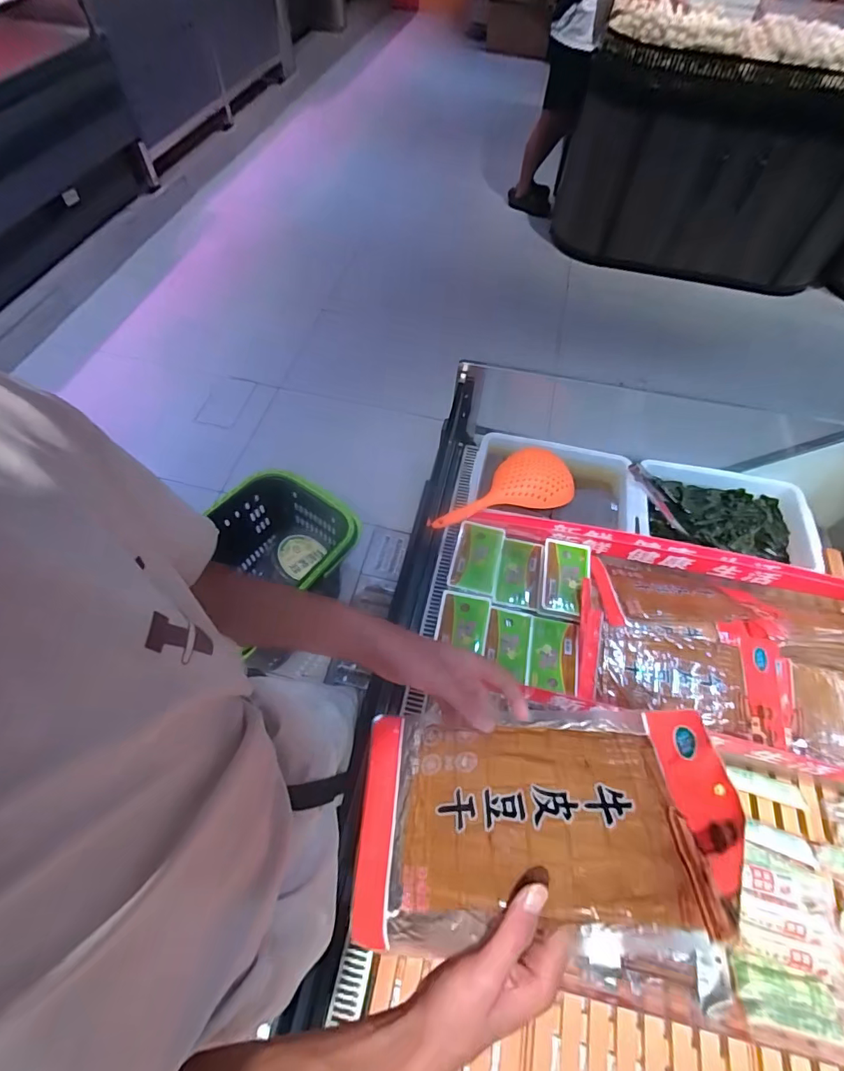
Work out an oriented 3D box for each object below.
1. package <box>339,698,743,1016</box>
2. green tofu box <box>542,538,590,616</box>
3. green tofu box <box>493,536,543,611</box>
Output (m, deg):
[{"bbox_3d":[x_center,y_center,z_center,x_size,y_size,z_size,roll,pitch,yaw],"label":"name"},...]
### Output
[{"bbox_3d":[0.085,0.228,0.390,0.295,0.034,0.203,-7,34,20],"label":"package"},{"bbox_3d":[0.268,0.078,0.887,0.087,0.039,0.142,13,59,5],"label":"green tofu box"},{"bbox_3d":[0.190,0.079,0.923,0.082,0.031,0.147,13,59,5],"label":"green tofu box"}]

